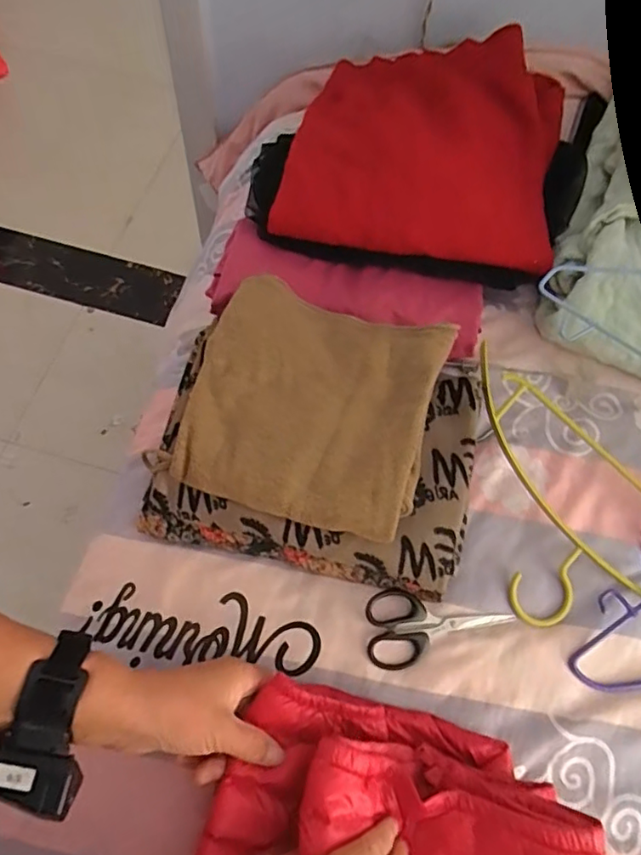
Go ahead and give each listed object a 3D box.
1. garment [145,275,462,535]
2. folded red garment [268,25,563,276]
[{"bbox_3d":[-0.011,-0.027,0.490,0.213,0.037,0.207,19,64,7],"label":"garment"},{"bbox_3d":[0.105,-0.304,0.620,0.304,0.074,0.275,6,66,-2],"label":"folded red garment"}]

